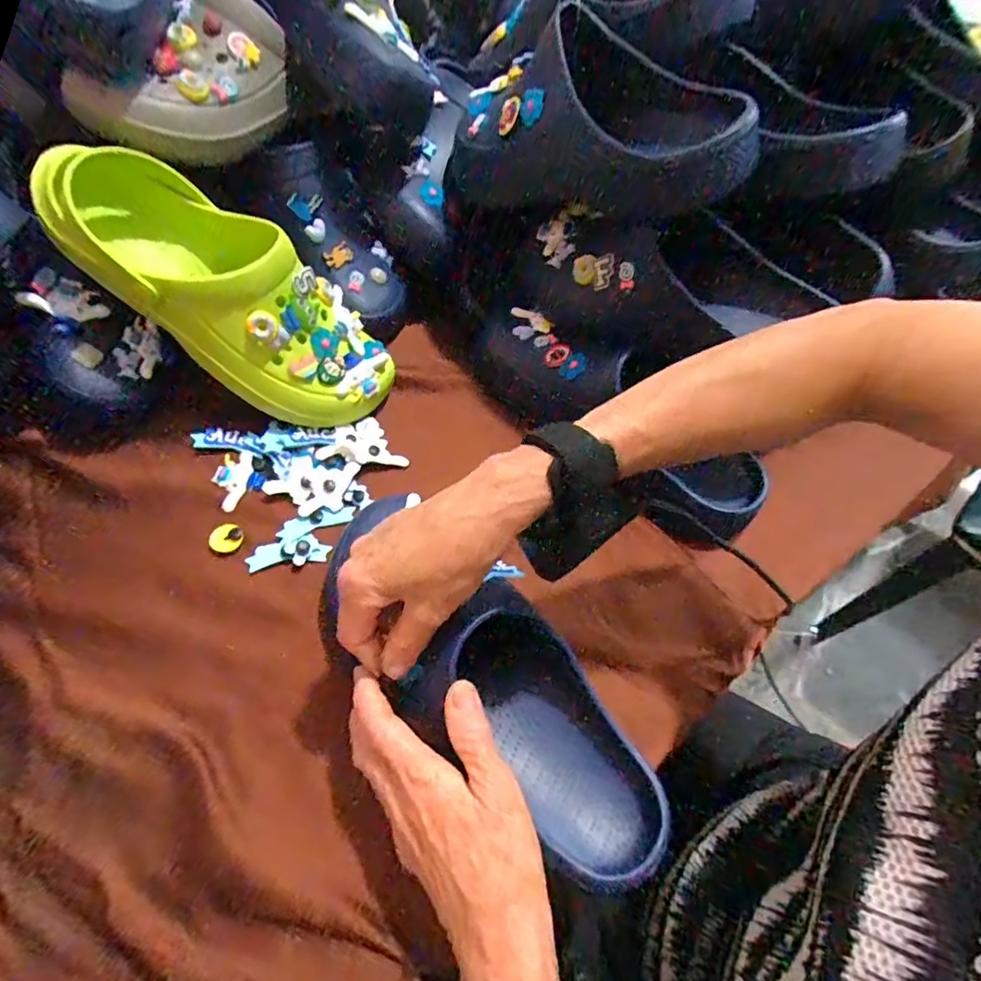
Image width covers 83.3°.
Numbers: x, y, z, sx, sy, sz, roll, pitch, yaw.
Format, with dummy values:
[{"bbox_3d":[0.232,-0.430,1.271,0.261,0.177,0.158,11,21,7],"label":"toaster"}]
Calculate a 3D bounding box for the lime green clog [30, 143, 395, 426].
[{"bbox_3d":[-0.205,-0.164,0.458,0.281,0.090,0.120,36,54,-20],"label":"lime green clog"}]

